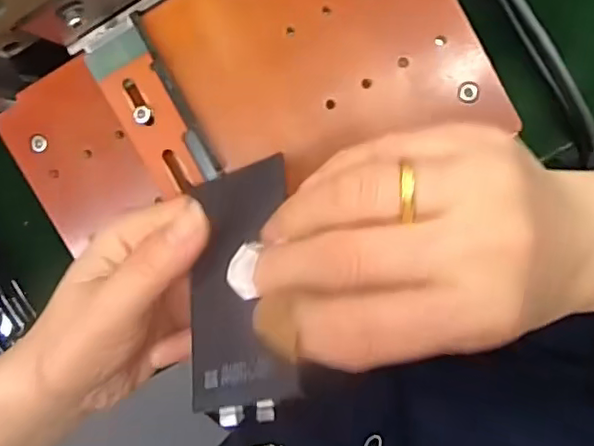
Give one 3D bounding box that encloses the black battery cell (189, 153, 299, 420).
[{"bbox_3d":[-0.021,0.023,0.211,0.040,0.008,0.087,-14,72,26],"label":"black battery cell"}]

